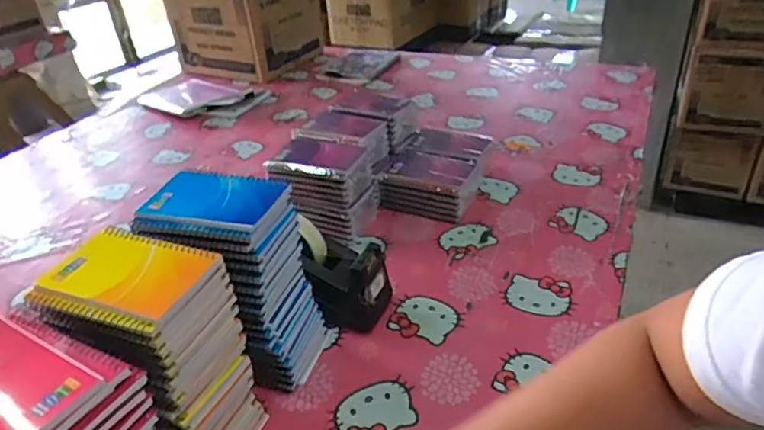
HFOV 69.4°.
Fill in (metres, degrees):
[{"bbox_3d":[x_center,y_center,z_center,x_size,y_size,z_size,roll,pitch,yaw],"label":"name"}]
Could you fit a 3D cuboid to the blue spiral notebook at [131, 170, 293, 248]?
[{"bbox_3d":[-0.166,-0.011,0.545,0.132,0.018,0.089,5,35,15],"label":"blue spiral notebook"}]

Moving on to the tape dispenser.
[{"bbox_3d":[-0.048,0.078,0.672,0.109,0.110,0.071,0,34,7],"label":"tape dispenser"}]

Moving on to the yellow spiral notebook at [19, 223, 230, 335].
[{"bbox_3d":[-0.214,0.051,0.460,0.128,0.014,0.091,10,36,21],"label":"yellow spiral notebook"}]

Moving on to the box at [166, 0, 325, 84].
[{"bbox_3d":[-0.380,-0.559,1.504,0.314,0.307,0.275,15,38,28],"label":"box"}]

